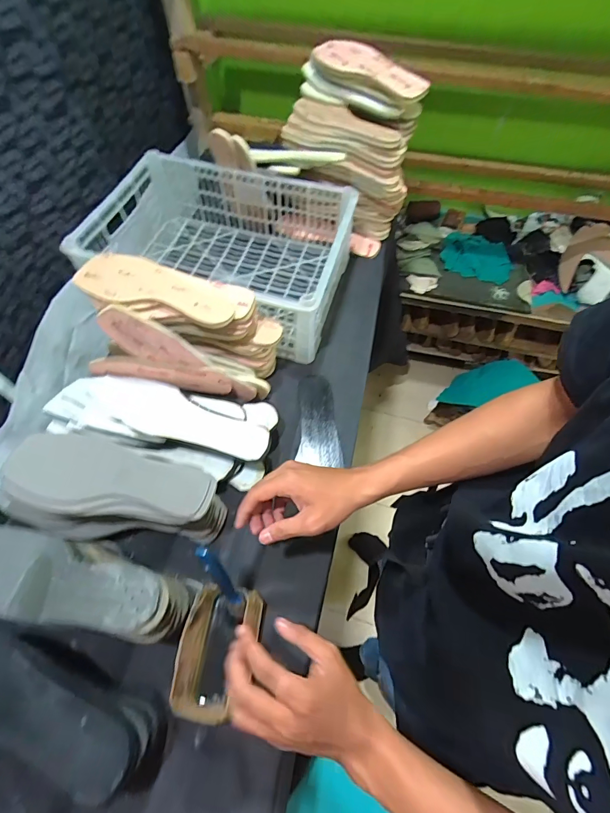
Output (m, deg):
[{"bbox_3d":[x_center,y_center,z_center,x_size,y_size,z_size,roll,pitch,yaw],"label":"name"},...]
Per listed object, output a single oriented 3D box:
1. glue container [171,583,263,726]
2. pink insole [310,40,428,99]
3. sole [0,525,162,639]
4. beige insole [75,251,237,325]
[{"bbox_3d":[-0.103,0.286,0.447,0.080,0.070,0.126,12,61,6],"label":"glue container"},{"bbox_3d":[0.134,-0.647,0.706,0.239,0.028,0.080,35,66,18],"label":"pink insole"},{"bbox_3d":[-0.271,0.200,0.414,0.232,0.045,0.086,14,61,7],"label":"sole"},{"bbox_3d":[-0.215,-0.172,0.541,0.232,0.012,0.082,11,71,2],"label":"beige insole"}]

